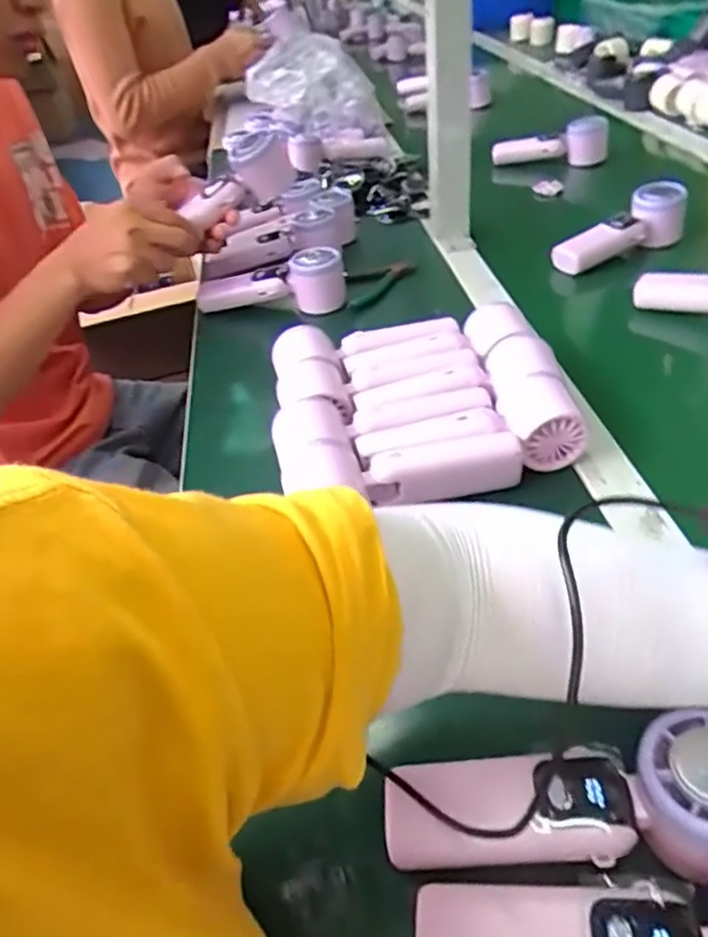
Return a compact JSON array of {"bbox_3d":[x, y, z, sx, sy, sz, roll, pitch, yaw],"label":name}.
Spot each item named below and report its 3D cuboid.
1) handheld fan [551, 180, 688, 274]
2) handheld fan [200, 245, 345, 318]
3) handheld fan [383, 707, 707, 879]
[{"bbox_3d":[0.298,-0.270,0.762,0.158,0.065,0.047,-21,41,-15],"label":"handheld fan"},{"bbox_3d":[-0.094,-0.211,0.759,0.168,0.057,0.046,3,41,13],"label":"handheld fan"},{"bbox_3d":[0.096,0.150,0.292,0.163,0.035,0.056,-14,38,15],"label":"handheld fan"}]

